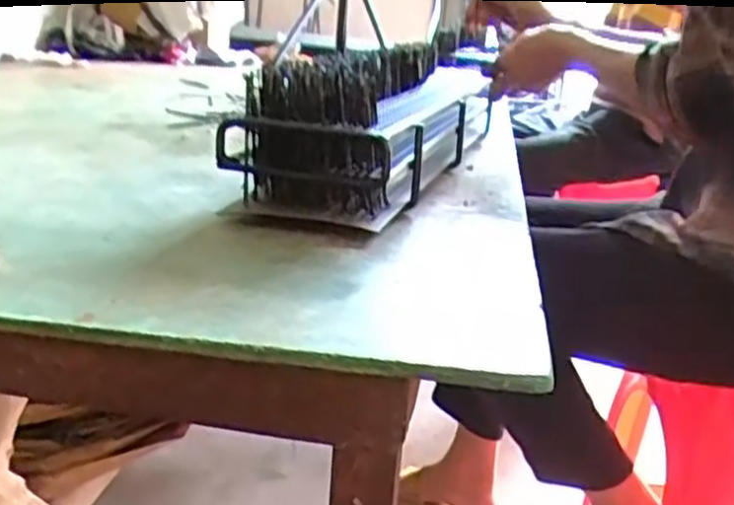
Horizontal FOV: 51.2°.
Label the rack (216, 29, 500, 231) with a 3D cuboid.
[{"bbox_3d":[0.031,-0.169,0.893,0.158,0.117,0.615,9,19,14],"label":"rack"}]

